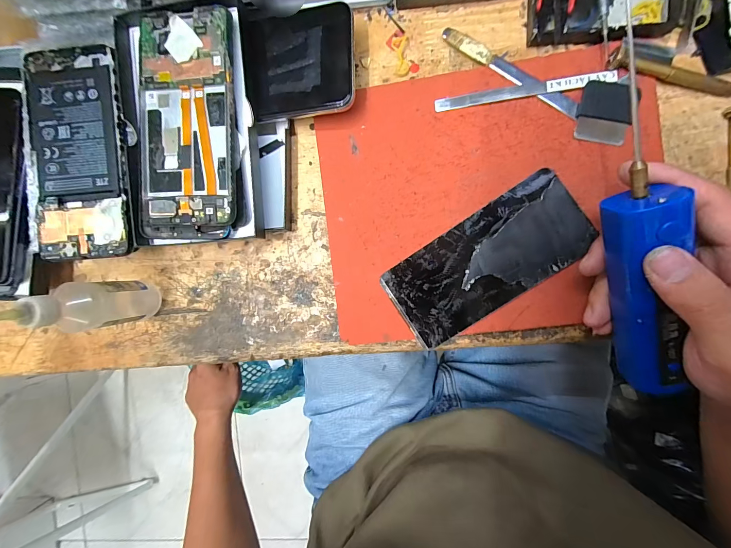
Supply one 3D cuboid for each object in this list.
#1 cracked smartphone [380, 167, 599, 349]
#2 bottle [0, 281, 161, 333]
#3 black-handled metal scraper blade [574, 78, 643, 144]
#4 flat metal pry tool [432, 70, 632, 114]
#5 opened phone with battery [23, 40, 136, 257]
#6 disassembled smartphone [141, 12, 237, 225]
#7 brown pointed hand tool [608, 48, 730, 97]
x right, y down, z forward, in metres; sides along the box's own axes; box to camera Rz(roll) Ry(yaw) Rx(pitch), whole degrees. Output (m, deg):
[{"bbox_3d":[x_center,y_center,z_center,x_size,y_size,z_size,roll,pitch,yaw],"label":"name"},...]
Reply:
[{"bbox_3d":[0.093,-0.011,0.243,0.152,0.005,0.069,-34,88,6],"label":"cracked smartphone"},{"bbox_3d":[-0.200,0.023,0.218,0.033,0.125,0.033,-4,91,6],"label":"bottle"},{"bbox_3d":[0.176,-0.119,0.231,0.037,0.004,0.043,15,93,6],"label":"black-handled metal scraper blade"},{"bbox_3d":[0.121,-0.137,0.237,0.133,0.004,0.011,-5,91,8],"label":"flat metal pry tool"},{"bbox_3d":[-0.219,-0.092,0.240,0.068,0.010,0.157,-4,91,6],"label":"opened phone with battery"},{"bbox_3d":[-0.134,-0.113,0.234,0.073,0.008,0.151,1,92,6],"label":"disassembled smartphone"},{"bbox_3d":[0.226,-0.140,0.222,0.106,0.014,0.011,16,93,6],"label":"brown pointed hand tool"}]

